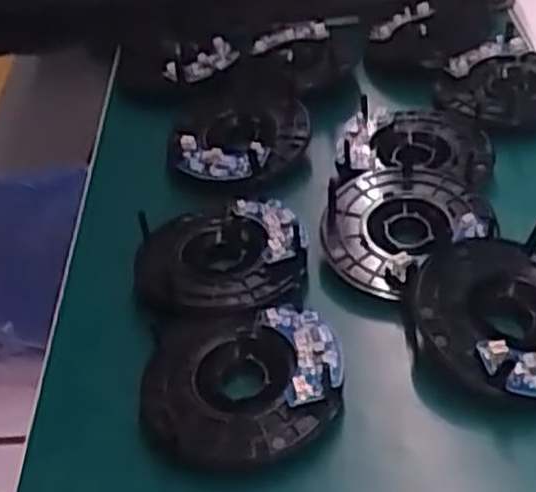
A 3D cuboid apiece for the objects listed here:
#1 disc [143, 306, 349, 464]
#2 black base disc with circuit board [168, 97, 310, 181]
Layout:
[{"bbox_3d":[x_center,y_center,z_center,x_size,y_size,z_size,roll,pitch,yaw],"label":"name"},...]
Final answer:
[{"bbox_3d":[-0.014,0.067,0.400,0.099,0.021,0.088,-2,42,9],"label":"disc"},{"bbox_3d":[-0.020,-0.078,0.547,0.093,0.014,0.086,-6,42,5],"label":"black base disc with circuit board"}]

